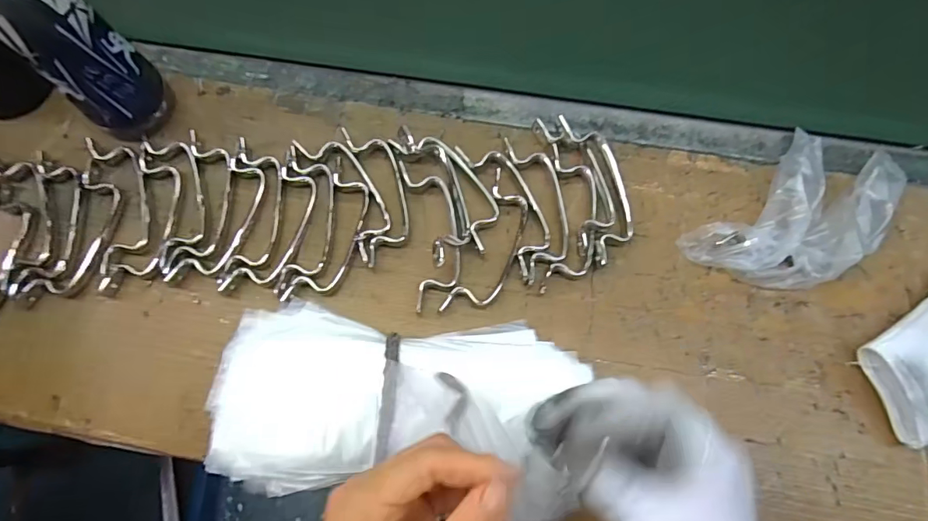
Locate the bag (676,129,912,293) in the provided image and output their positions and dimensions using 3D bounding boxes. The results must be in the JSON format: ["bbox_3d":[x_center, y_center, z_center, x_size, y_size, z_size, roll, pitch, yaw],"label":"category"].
[{"bbox_3d":[0.277,-0.038,0.384,0.177,0.031,0.099,-40,75,-12],"label":"bag"}]

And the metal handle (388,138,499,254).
[{"bbox_3d":[-0.008,-0.066,0.404,0.043,0.013,0.125,-36,74,-11],"label":"metal handle"}]

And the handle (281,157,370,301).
[{"bbox_3d":[-0.106,-0.024,0.390,0.042,0.007,0.129,14,72,5],"label":"handle"}]

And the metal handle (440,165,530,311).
[{"bbox_3d":[0.023,-0.012,0.383,0.039,0.009,0.128,21,73,8],"label":"metal handle"}]

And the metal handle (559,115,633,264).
[{"bbox_3d":[0.114,-0.062,0.396,0.038,0.022,0.130,-11,71,-3],"label":"metal handle"}]

